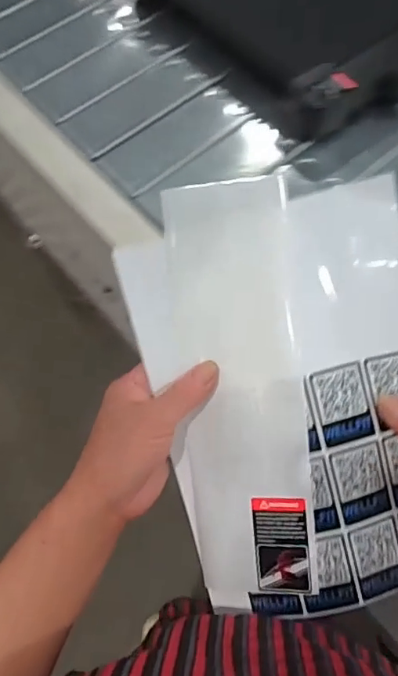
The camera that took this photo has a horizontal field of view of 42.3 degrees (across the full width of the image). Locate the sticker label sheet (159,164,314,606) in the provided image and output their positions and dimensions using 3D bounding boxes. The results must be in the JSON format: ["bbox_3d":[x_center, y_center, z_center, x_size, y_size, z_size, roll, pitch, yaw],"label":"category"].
[{"bbox_3d":[0.027,0.044,0.335,0.080,0.011,0.278,-5,94,11],"label":"sticker label sheet"}]

